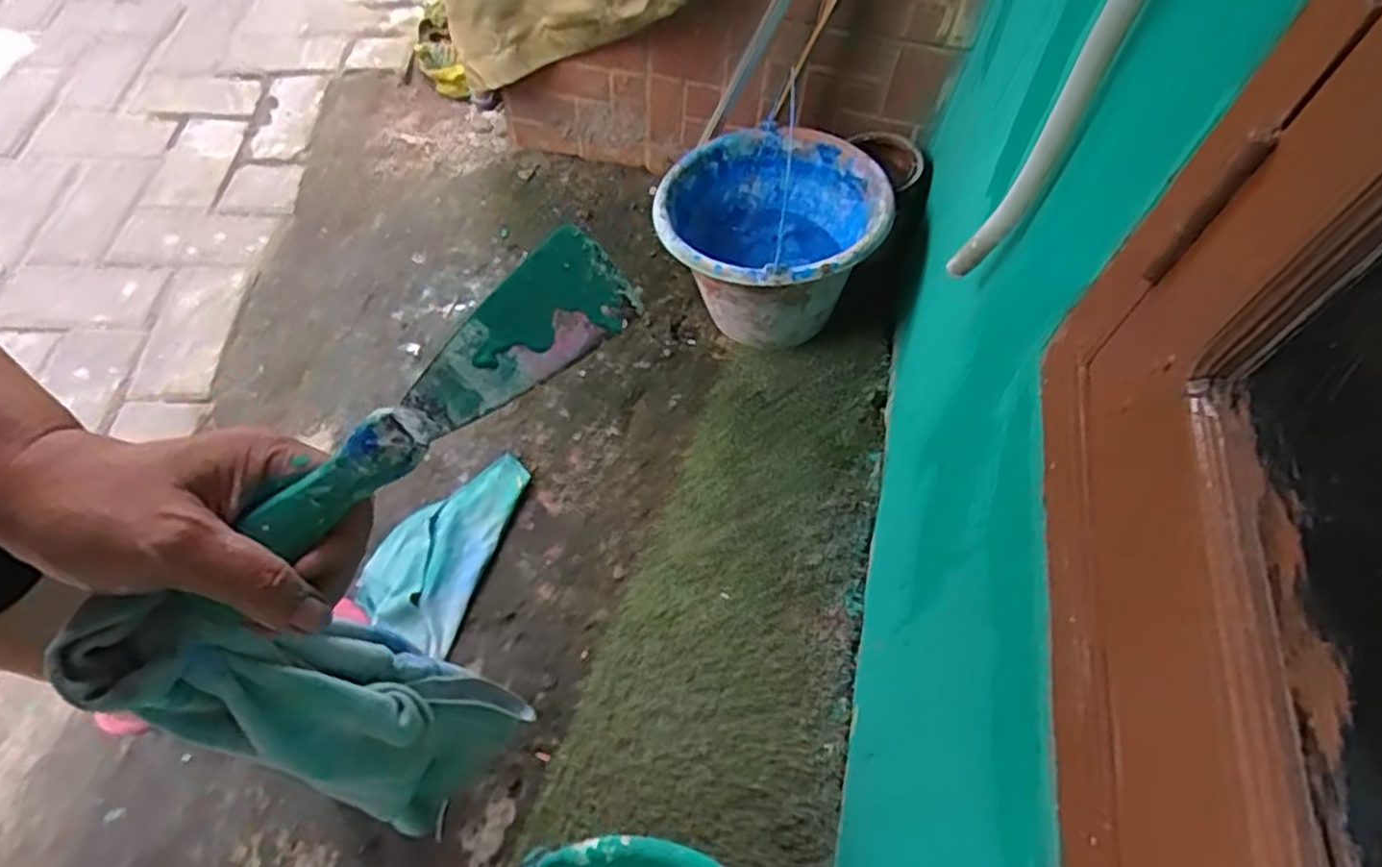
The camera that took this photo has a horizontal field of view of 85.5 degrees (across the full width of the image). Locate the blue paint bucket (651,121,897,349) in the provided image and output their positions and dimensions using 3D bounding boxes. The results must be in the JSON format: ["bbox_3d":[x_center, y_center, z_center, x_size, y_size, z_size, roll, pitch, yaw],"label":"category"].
[{"bbox_3d":[0.089,-0.218,0.889,0.251,0.179,0.240,-1,58,1],"label":"blue paint bucket"}]

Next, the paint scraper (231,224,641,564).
[{"bbox_3d":[-0.097,-0.016,0.308,0.170,0.021,0.046,-43,95,-16],"label":"paint scraper"}]

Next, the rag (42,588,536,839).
[{"bbox_3d":[-0.191,0.159,0.402,0.047,0.349,0.103,24,68,21],"label":"rag"}]

